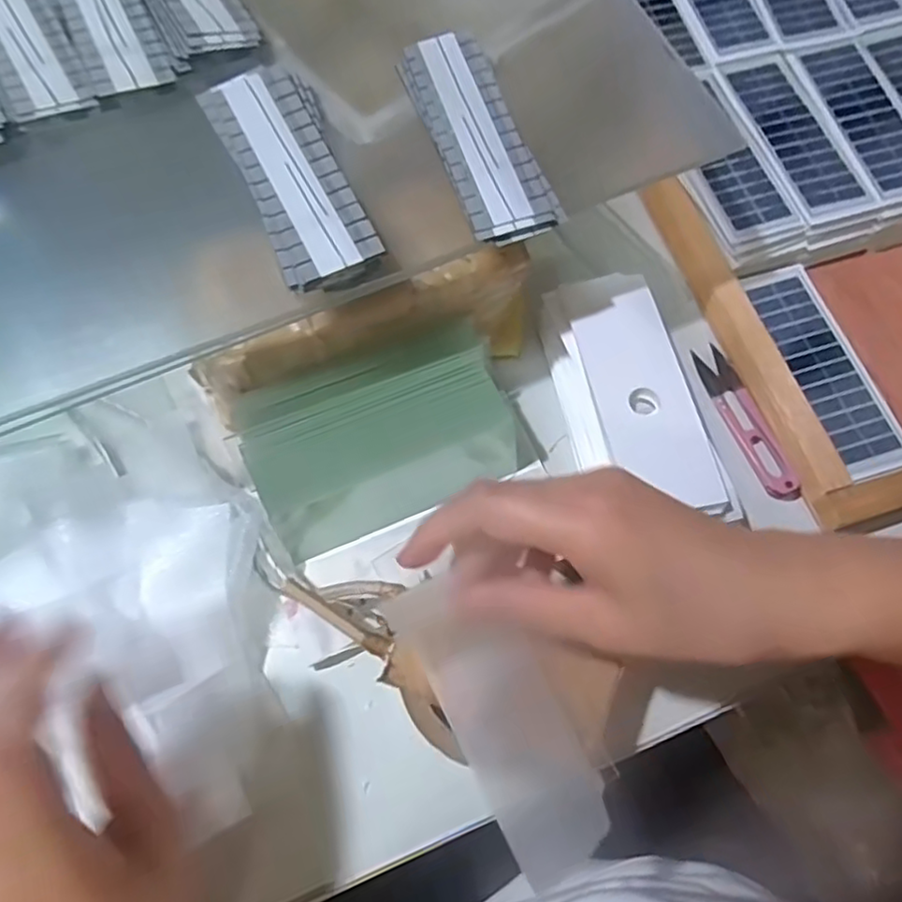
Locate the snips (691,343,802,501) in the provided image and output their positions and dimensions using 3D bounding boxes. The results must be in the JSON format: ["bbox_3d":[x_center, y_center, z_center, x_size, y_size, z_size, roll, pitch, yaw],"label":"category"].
[{"bbox_3d":[0.179,-0.019,0.395,0.021,0.009,0.103,-17,70,-9],"label":"snips"}]

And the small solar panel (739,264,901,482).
[{"bbox_3d":[0.235,-0.054,0.410,0.052,0.008,0.147,-13,69,-10],"label":"small solar panel"}]

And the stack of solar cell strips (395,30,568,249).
[{"bbox_3d":[0.012,-0.159,0.329,0.044,0.016,0.128,-19,70,-10],"label":"stack of solar cell strips"}]

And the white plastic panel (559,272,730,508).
[{"bbox_3d":[0.103,-0.036,0.359,0.051,0.009,0.140,-12,69,-7],"label":"white plastic panel"}]

